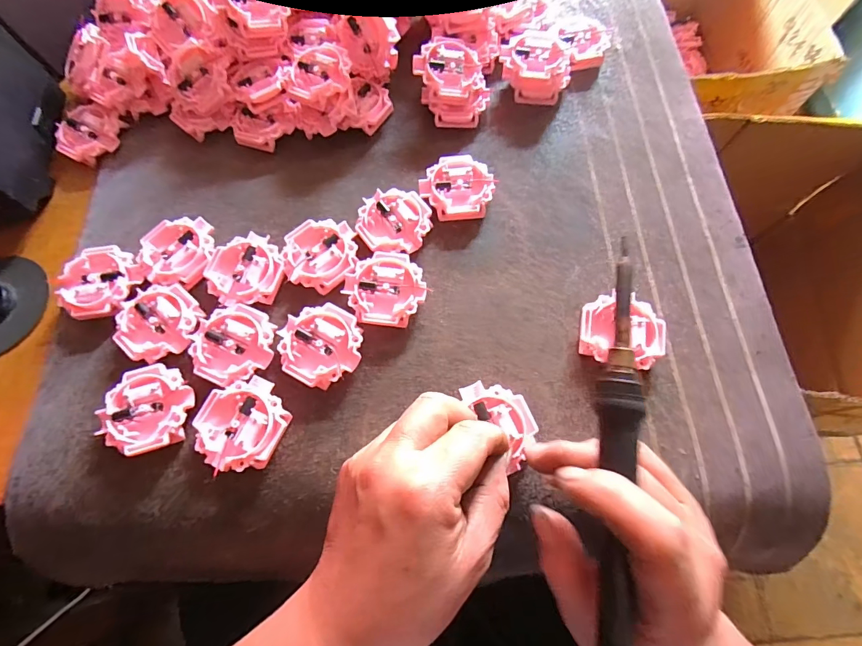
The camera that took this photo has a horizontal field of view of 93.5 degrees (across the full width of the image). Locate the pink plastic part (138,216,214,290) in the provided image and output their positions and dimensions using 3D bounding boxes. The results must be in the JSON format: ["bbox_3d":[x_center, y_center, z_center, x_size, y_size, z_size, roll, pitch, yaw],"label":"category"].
[{"bbox_3d":[-0.183,-0.051,0.296,0.051,0.014,0.053,0,70,1],"label":"pink plastic part"}]

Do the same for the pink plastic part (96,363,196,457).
[{"bbox_3d":[-0.177,0.055,0.257,0.049,0.016,0.052,0,70,1],"label":"pink plastic part"}]

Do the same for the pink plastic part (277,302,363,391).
[{"bbox_3d":[-0.073,0.015,0.268,0.053,0.015,0.051,0,70,1],"label":"pink plastic part"}]

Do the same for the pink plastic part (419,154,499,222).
[{"bbox_3d":[0.020,-0.102,0.310,0.055,0.016,0.052,-4,70,0],"label":"pink plastic part"}]

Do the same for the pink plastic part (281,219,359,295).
[{"bbox_3d":[-0.078,-0.047,0.293,0.050,0.017,0.052,-6,70,-1],"label":"pink plastic part"}]

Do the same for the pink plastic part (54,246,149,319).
[{"bbox_3d":[-0.235,-0.028,0.290,0.050,0.017,0.053,28,73,11],"label":"pink plastic part"}]

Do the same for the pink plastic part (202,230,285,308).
[{"bbox_3d":[-0.131,-0.036,0.288,0.051,0.013,0.052,0,70,1],"label":"pink plastic part"}]

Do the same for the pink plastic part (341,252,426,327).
[{"bbox_3d":[-0.032,-0.023,0.281,0.054,0.015,0.052,0,70,1],"label":"pink plastic part"}]

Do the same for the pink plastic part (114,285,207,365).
[{"bbox_3d":[-0.183,0.001,0.277,0.051,0.016,0.051,0,70,1],"label":"pink plastic part"}]

